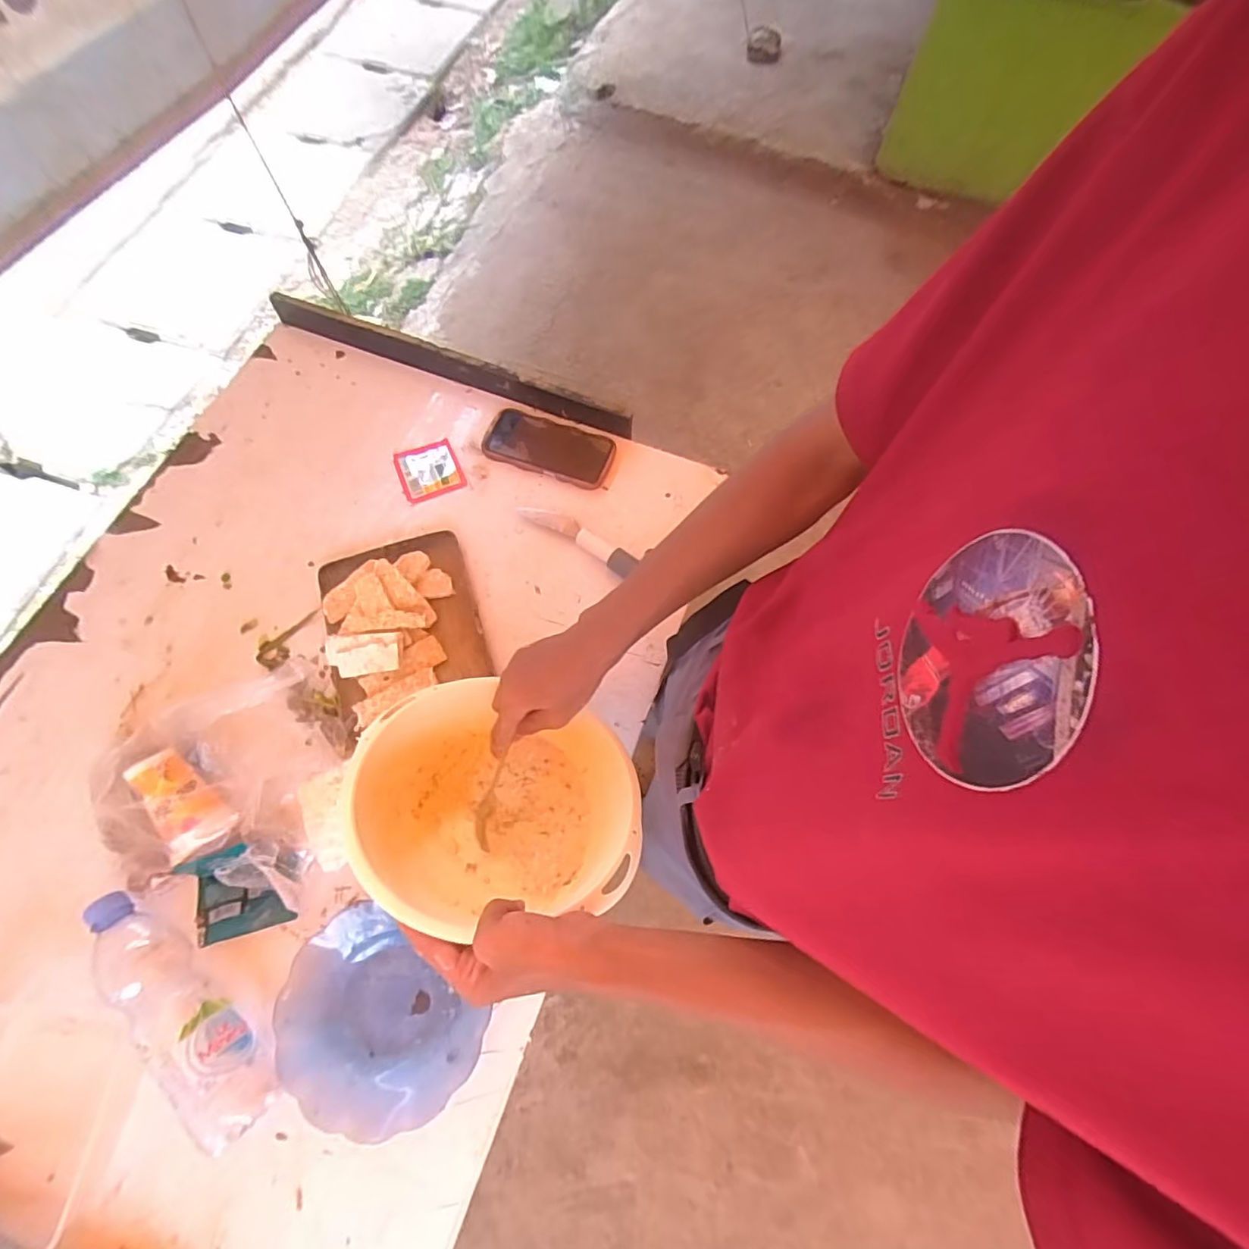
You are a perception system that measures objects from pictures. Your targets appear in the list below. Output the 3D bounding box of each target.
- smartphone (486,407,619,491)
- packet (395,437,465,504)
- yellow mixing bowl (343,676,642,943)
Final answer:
[{"bbox_3d":[-0.098,-0.235,0.758,0.167,0.016,0.080,19,69,5],"label":"smartphone"},{"bbox_3d":[-0.258,-0.204,0.752,0.078,0.005,0.081,-22,72,-11],"label":"packet"},{"bbox_3d":[-0.111,0.156,0.536,0.246,0.120,0.246,3,57,-4],"label":"yellow mixing bowl"}]

